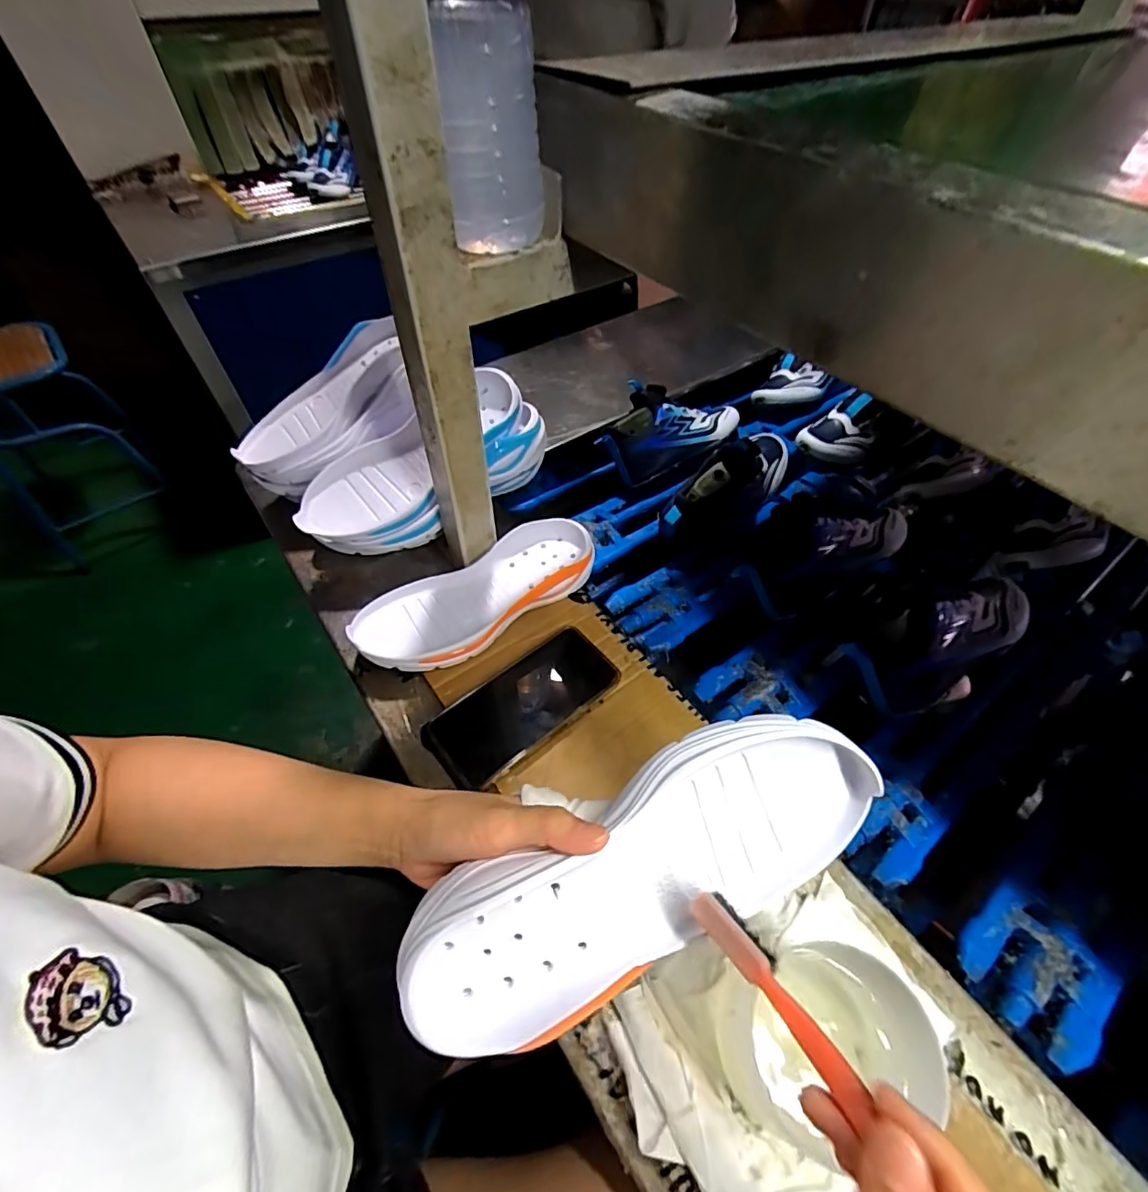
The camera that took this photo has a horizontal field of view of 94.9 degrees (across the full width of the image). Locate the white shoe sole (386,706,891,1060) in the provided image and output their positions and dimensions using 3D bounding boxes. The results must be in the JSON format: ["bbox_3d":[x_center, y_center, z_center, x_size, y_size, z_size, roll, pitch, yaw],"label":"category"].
[{"bbox_3d":[0.036,0.142,0.276,0.243,0.050,0.094,-26,96,-7],"label":"white shoe sole"}]

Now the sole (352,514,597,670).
[{"bbox_3d":[-0.090,0.003,0.517,0.238,0.049,0.092,-24,55,-17],"label":"sole"}]

